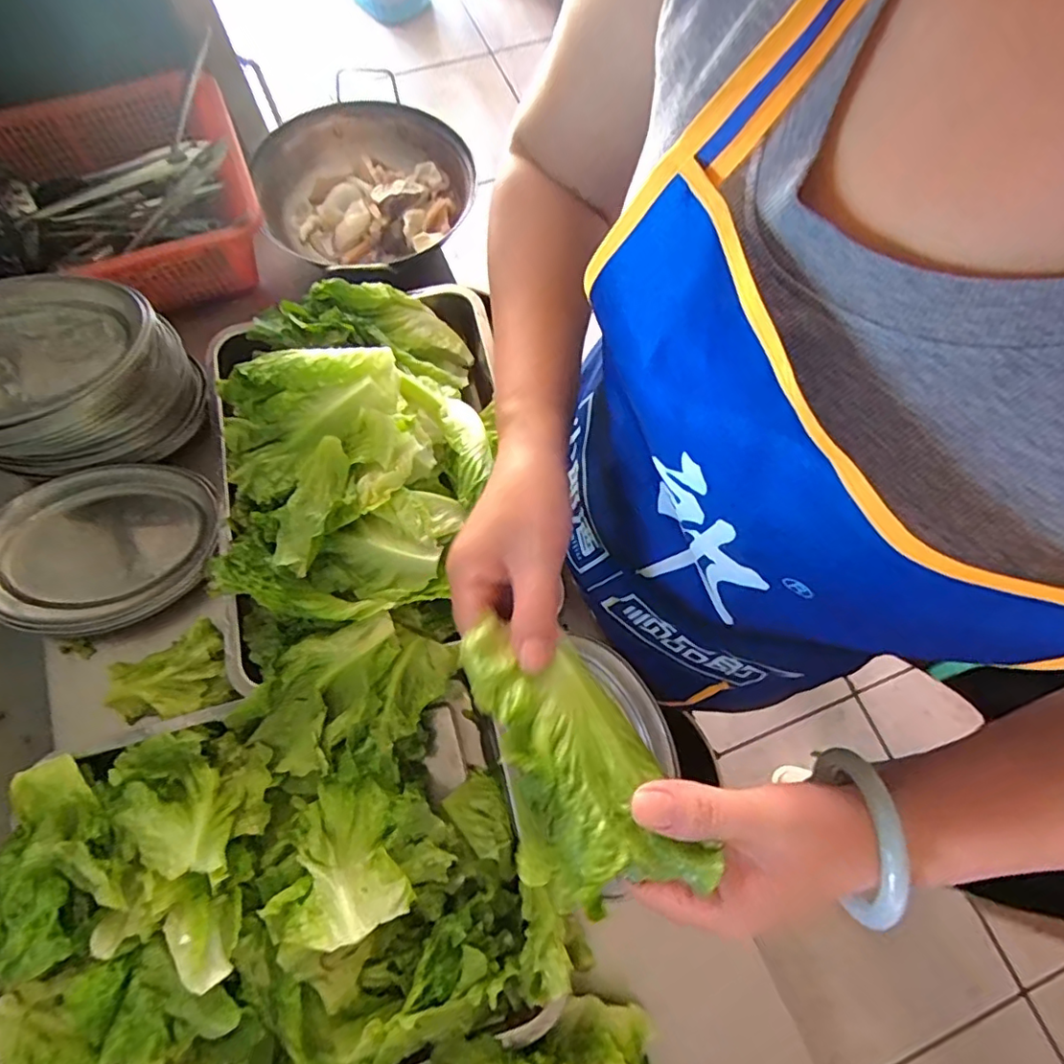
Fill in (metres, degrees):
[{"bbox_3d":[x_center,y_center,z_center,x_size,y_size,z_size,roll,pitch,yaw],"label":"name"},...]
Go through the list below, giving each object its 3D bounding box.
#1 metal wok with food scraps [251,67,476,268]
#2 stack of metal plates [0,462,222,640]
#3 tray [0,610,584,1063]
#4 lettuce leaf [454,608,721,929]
[{"bbox_3d":[-0.194,-0.407,0.668,0.233,0.070,0.238,0,70,-1],"label":"metal wok with food scraps"},{"bbox_3d":[-0.398,0.011,0.529,0.191,0.030,0.154,-18,81,-21],"label":"stack of metal plates"},{"bbox_3d":[-0.192,0.262,0.420,0.381,0.110,0.312,-20,72,-9],"label":"tray"},{"bbox_3d":[0.016,0.104,0.270,0.077,0.041,0.139,-26,72,-10],"label":"lettuce leaf"}]

